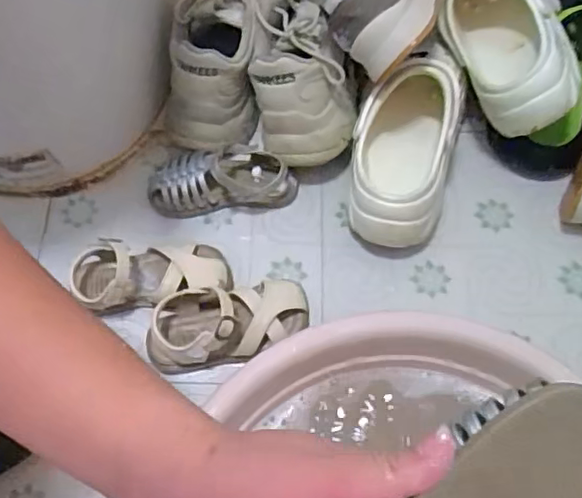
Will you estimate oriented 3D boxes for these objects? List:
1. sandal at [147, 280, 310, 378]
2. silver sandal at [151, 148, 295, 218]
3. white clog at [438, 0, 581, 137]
[{"bbox_3d":[-0.060,0.073,0.574,0.152,0.062,0.075,-13,64,-6],"label":"sandal"},{"bbox_3d":[-0.074,-0.079,0.650,0.154,0.062,0.063,-5,63,-2],"label":"silver sandal"},{"bbox_3d":[0.229,-0.211,0.609,0.104,0.088,0.173,-22,65,-10],"label":"white clog"}]

